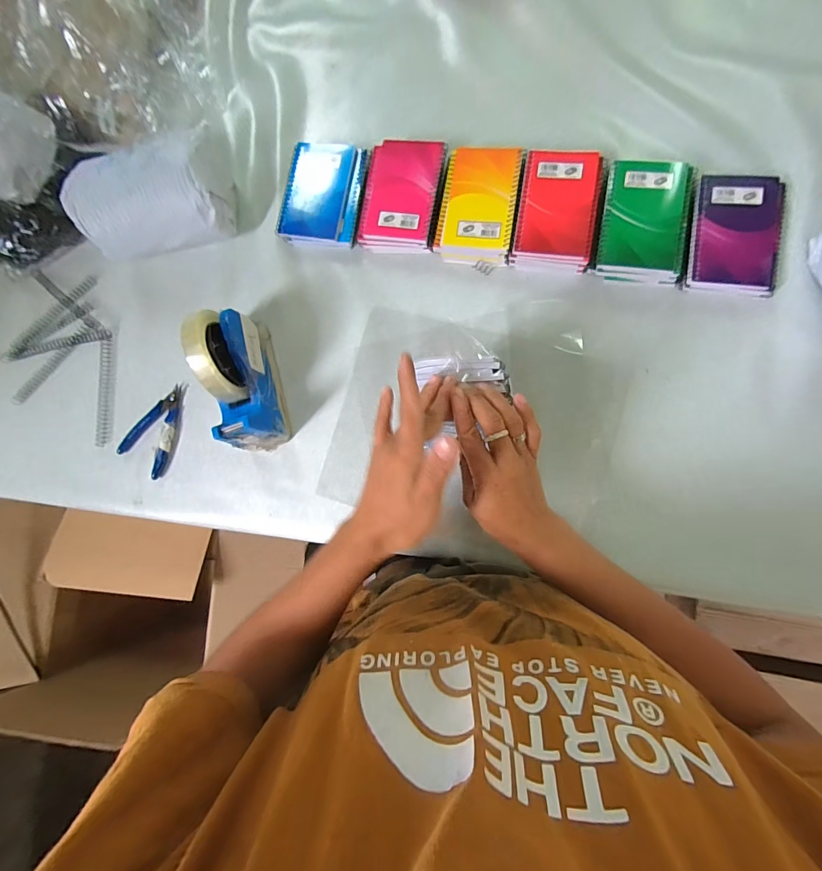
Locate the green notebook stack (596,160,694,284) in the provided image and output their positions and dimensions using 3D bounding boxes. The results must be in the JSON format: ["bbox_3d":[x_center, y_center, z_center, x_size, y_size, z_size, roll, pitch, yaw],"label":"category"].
[{"bbox_3d":[0.272,-0.247,0.449,0.098,0.034,0.135,10,86,8],"label":"green notebook stack"}]

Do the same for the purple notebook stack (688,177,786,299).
[{"bbox_3d":[0.367,-0.229,0.436,0.088,0.027,0.137,9,86,8],"label":"purple notebook stack"}]

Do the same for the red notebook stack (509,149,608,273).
[{"bbox_3d":[0.175,-0.267,0.464,0.090,0.032,0.134,10,86,8],"label":"red notebook stack"}]

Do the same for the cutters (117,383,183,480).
[{"bbox_3d":[-0.336,-0.009,0.519,0.066,0.012,0.117,34,90,9],"label":"cutters"}]

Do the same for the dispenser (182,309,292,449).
[{"bbox_3d":[-0.201,-0.068,0.451,0.051,0.120,0.160,-12,83,6],"label":"dispenser"}]

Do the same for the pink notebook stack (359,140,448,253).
[{"bbox_3d":[-0.010,-0.305,0.494,0.096,0.029,0.134,10,86,8],"label":"pink notebook stack"}]

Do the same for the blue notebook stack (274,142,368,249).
[{"bbox_3d":[-0.114,-0.319,0.511,0.106,0.024,0.134,11,86,8],"label":"blue notebook stack"}]

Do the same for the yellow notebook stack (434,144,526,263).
[{"bbox_3d":[0.085,-0.287,0.481,0.093,0.031,0.137,9,86,8],"label":"yellow notebook stack"}]

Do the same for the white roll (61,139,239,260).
[{"bbox_3d":[-0.321,-0.290,0.498,0.174,0.099,0.099,-13,83,6],"label":"white roll"}]

